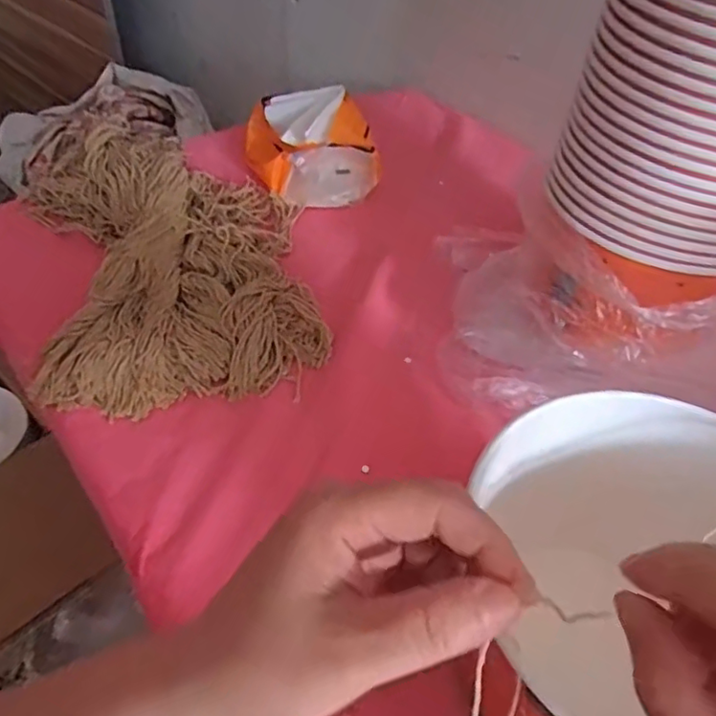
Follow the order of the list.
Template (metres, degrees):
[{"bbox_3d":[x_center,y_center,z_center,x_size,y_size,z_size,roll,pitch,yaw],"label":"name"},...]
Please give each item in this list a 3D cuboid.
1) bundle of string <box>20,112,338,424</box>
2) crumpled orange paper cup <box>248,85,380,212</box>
[{"bbox_3d":[-0.164,-0.103,0.527,0.227,0.047,0.337,-15,52,-15],"label":"bundle of string"},{"bbox_3d":[-0.049,-0.227,0.627,0.124,0.073,0.136,-8,50,-10],"label":"crumpled orange paper cup"}]

